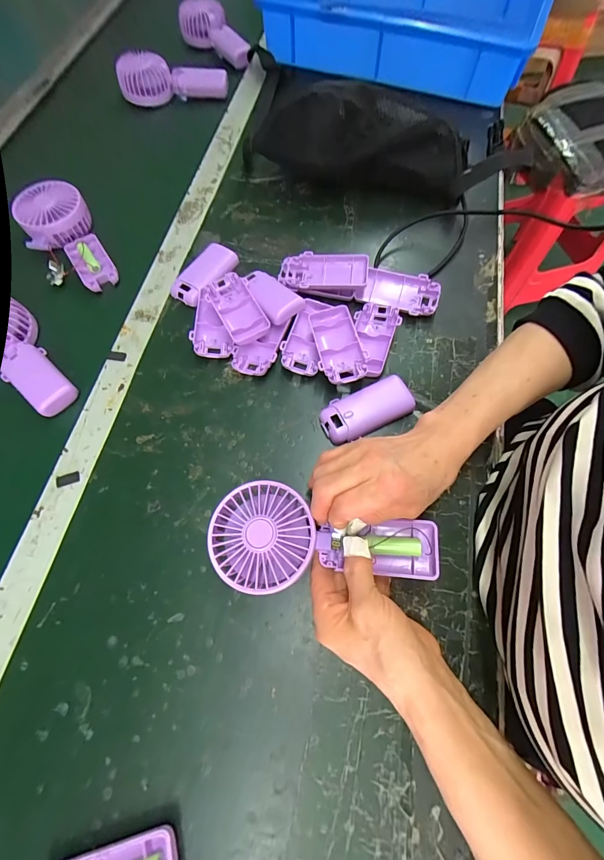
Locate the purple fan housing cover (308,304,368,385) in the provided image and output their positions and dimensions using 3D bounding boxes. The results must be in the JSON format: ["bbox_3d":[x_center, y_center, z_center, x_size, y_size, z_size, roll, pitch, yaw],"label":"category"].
[{"bbox_3d":[0.037,-0.094,0.370,0.045,0.017,0.100,-11,68,-2],"label":"purple fan housing cover"}]

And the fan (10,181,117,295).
[{"bbox_3d":[-0.321,-0.262,0.471,0.089,0.031,0.191,-33,83,-10],"label":"fan"}]

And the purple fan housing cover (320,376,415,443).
[{"bbox_3d":[0.066,-0.021,0.355,0.096,0.019,0.044,-24,69,-7],"label":"purple fan housing cover"}]

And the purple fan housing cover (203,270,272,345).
[{"bbox_3d":[-0.076,-0.139,0.401,0.048,0.015,0.096,-31,70,-9],"label":"purple fan housing cover"}]

